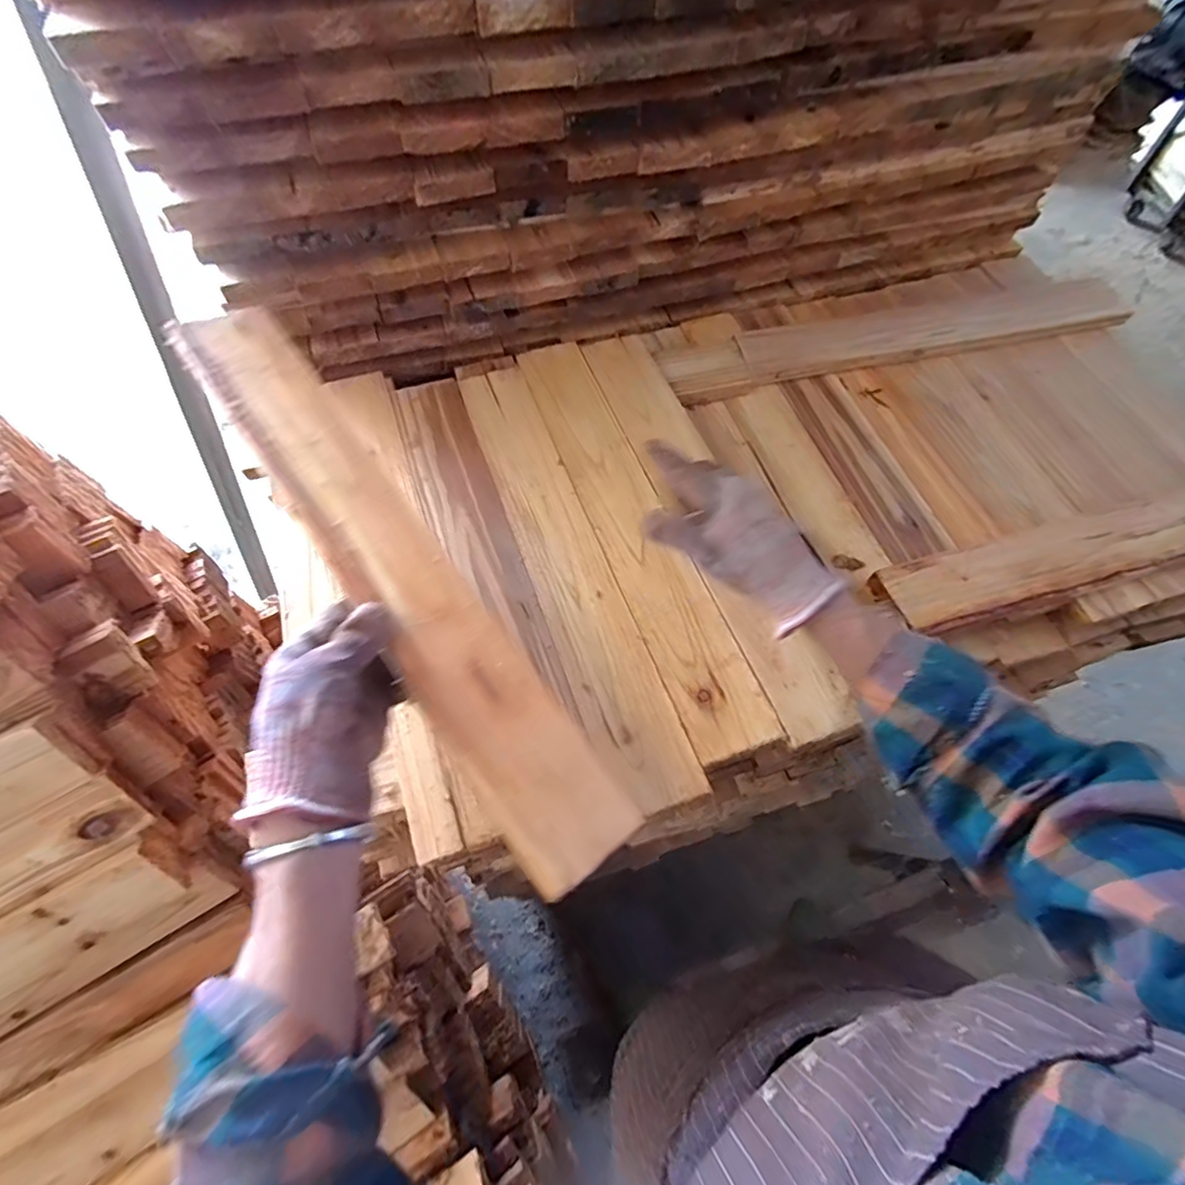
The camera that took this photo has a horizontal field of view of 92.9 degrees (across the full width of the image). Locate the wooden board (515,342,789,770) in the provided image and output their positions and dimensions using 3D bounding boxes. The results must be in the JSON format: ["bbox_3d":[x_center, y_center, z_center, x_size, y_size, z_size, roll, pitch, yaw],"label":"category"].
[{"bbox_3d":[0.033,-0.074,0.530,0.073,0.013,0.467,-19,63,-10],"label":"wooden board"}]

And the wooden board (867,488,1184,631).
[{"bbox_3d":[0.509,-0.050,0.549,0.486,0.029,0.076,-13,62,-6],"label":"wooden board"}]

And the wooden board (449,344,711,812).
[{"bbox_3d":[-0.033,-0.043,0.514,0.074,0.016,0.481,-19,63,-9],"label":"wooden board"}]

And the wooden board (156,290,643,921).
[{"bbox_3d":[-0.142,-0.026,0.390,0.075,0.009,0.483,-31,75,-31],"label":"wooden board"}]

